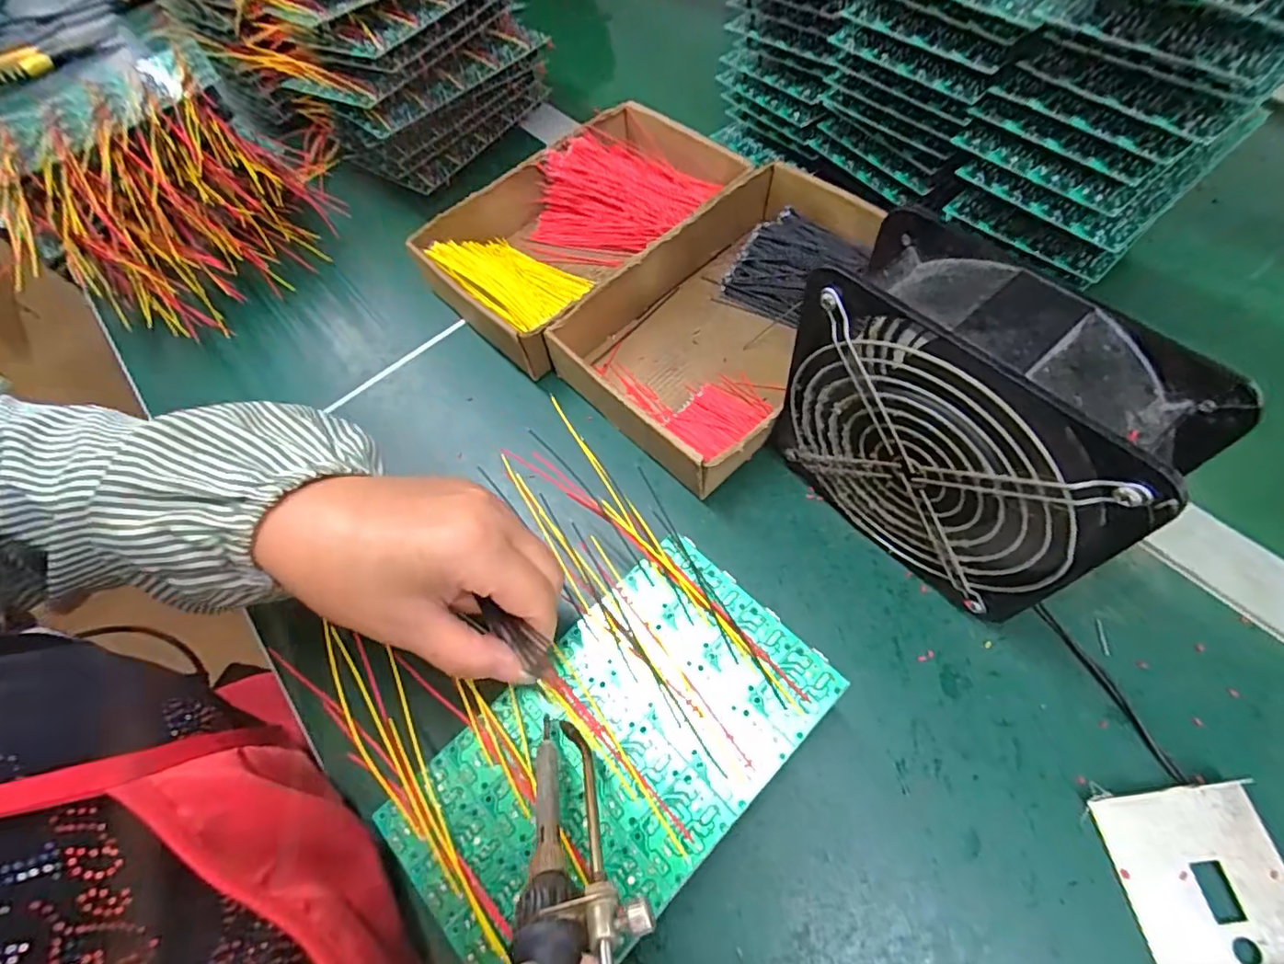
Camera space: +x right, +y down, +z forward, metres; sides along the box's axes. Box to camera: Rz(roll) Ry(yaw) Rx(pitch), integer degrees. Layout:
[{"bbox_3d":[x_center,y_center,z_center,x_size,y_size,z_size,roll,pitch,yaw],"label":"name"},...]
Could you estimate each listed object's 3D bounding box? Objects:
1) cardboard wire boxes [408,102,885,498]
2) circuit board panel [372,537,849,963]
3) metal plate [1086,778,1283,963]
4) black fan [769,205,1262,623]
[{"bbox_3d":[0.011,-0.157,0.427,0.301,0.049,0.254,37,71,22],"label":"cardboard wire boxes"},{"bbox_3d":[-0.012,0.111,0.242,0.175,0.004,0.098,-40,65,-15],"label":"circuit board panel"},{"bbox_3d":[0.239,0.168,0.244,0.065,0.010,0.069,-10,61,1],"label":"metal plate"},{"bbox_3d":[0.142,-0.020,0.274,0.056,0.155,0.148,-38,64,-14],"label":"black fan"}]

